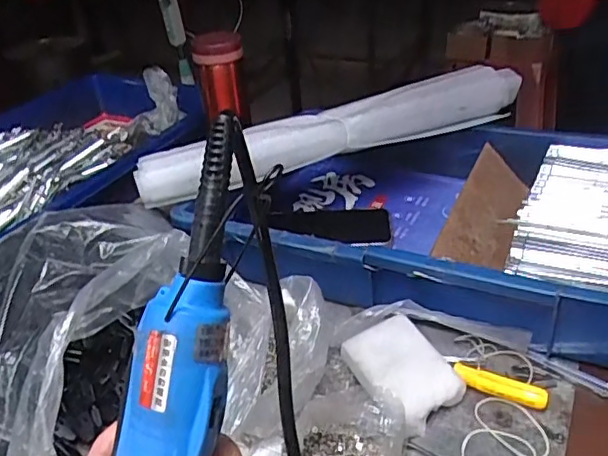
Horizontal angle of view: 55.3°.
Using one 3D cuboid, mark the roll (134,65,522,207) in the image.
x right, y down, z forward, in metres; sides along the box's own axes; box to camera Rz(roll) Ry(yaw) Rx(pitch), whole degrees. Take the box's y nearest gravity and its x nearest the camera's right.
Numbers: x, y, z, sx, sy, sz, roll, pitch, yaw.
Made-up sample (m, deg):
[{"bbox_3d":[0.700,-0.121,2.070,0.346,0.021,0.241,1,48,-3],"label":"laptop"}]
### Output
[{"bbox_3d":[0.031,-0.107,0.622,0.421,0.070,0.059,-12,32,-10],"label":"roll"}]

